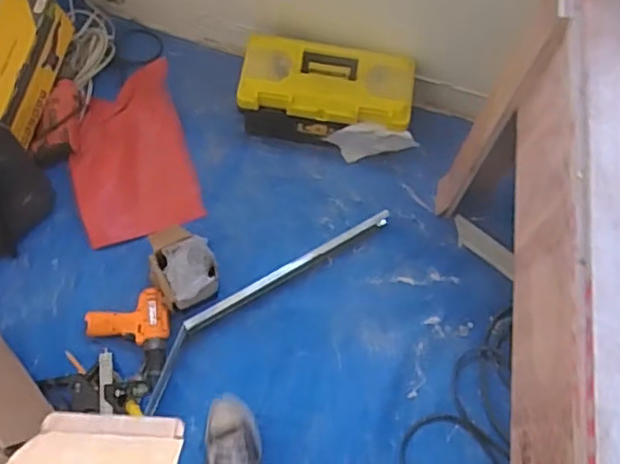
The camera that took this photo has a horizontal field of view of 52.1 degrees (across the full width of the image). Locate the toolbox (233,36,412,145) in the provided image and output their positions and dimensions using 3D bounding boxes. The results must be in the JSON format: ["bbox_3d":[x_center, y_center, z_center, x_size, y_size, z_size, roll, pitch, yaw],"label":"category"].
[{"bbox_3d":[0.037,-0.313,1.544,0.401,0.218,0.162,9,67,-1],"label":"toolbox"}]

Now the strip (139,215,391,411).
[{"bbox_3d":[-0.104,0.141,1.444,0.703,0.038,0.107,-37,75,-18],"label":"strip"}]

